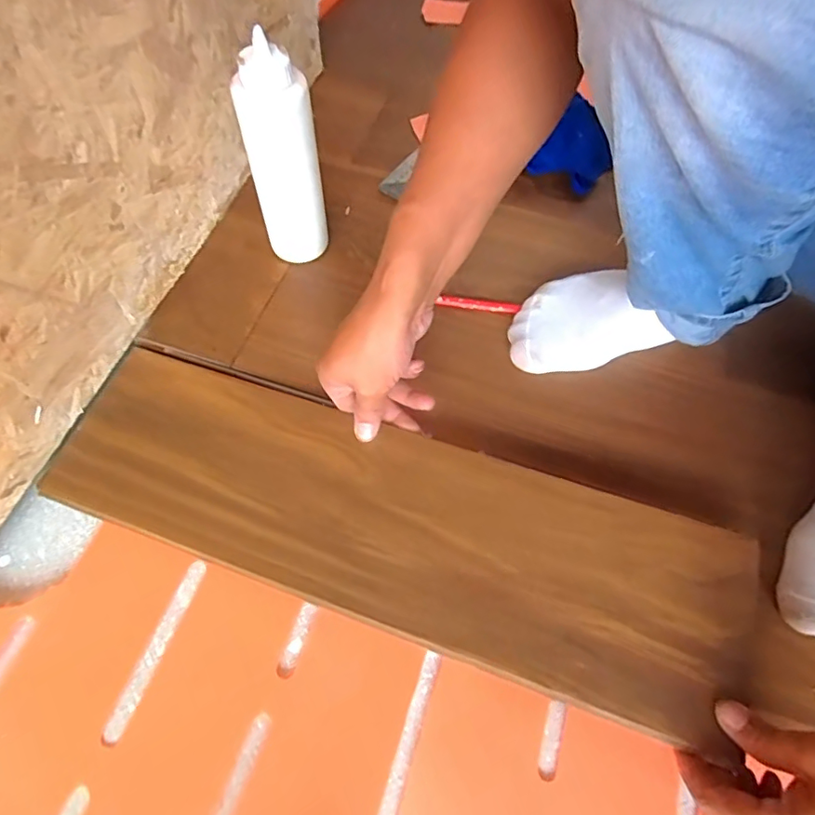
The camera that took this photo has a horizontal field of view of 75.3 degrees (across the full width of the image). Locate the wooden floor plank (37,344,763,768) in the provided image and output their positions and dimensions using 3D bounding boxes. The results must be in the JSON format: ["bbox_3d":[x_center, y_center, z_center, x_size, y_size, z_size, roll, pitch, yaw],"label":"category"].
[{"bbox_3d":[-0.024,0.086,0.426,0.553,0.010,0.154,17,65,11],"label":"wooden floor plank"}]

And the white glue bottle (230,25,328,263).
[{"bbox_3d":[-0.114,-0.222,0.489,0.056,0.203,0.050,-20,67,-12],"label":"white glue bottle"}]

